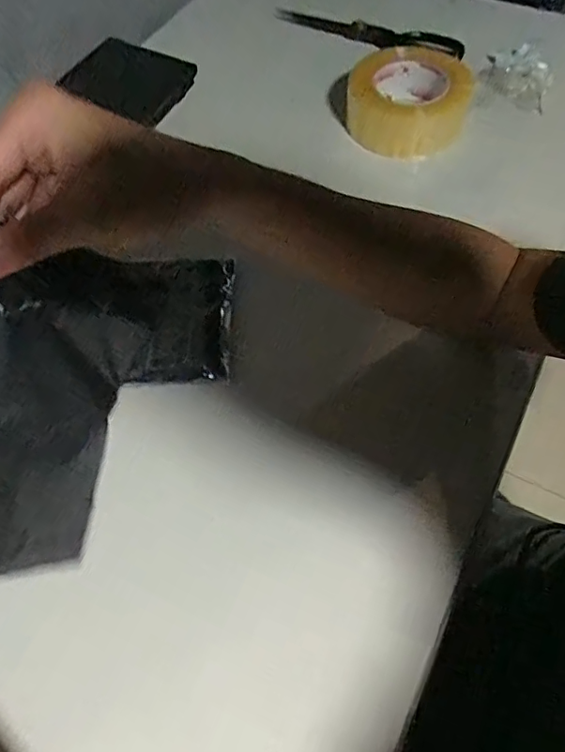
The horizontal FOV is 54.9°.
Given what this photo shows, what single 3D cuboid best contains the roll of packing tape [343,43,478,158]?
[{"bbox_3d":[0.142,-0.308,0.604,0.123,0.069,0.122,-1,60,2],"label":"roll of packing tape"}]

